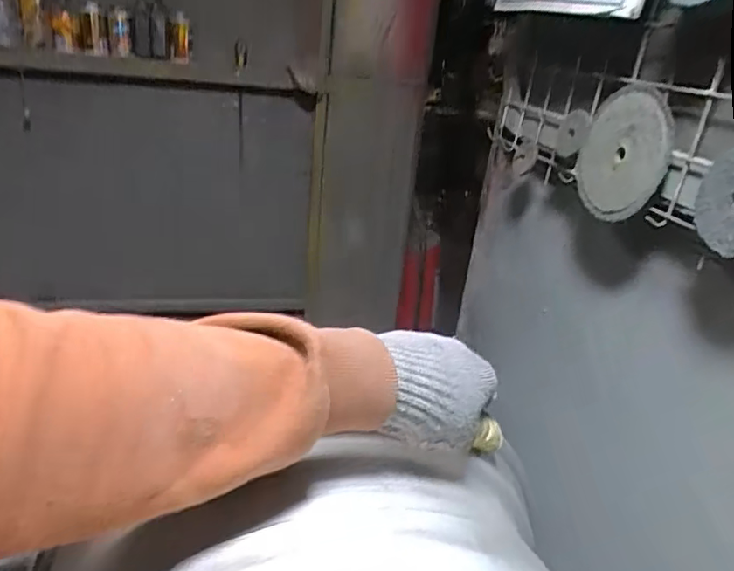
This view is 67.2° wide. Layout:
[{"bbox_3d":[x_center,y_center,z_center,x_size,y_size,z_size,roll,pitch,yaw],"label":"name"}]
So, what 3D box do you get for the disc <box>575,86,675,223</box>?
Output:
[{"bbox_3d":[0.260,-0.133,0.568,0.010,0.131,0.126,3,27,-14],"label":"disc"}]

